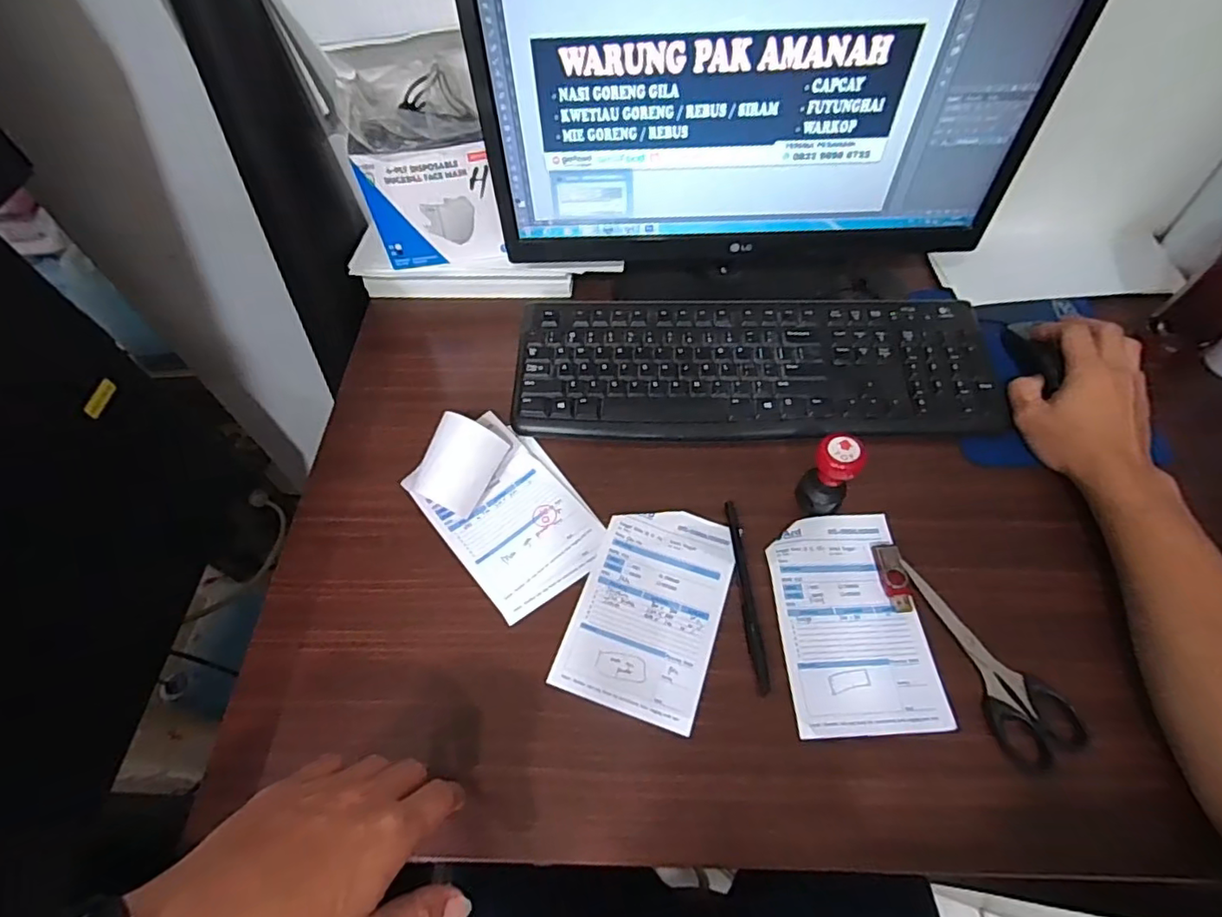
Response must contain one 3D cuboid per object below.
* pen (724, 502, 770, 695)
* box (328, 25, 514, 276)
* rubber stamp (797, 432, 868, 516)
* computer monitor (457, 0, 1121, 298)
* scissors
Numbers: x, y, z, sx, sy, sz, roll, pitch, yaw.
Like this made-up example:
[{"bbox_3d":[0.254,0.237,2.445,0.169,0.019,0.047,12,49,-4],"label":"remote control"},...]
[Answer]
[{"bbox_3d":[0.104,0.101,0.444,0.011,0.005,0.147,-4,58,-1],"label":"pen"},{"bbox_3d":[-0.174,-0.271,0.543,0.110,0.161,0.096,-4,61,0],"label":"box"},{"bbox_3d":[0.173,0.013,0.454,0.037,0.067,0.036,22,63,15],"label":"rubber stamp"},{"bbox_3d":[0.116,-0.279,0.463,0.432,0.284,0.070,1,58,2],"label":"computer monitor"},{"bbox_3d":[0.272,0.139,0.415,0.056,0.008,0.148,-16,59,-9],"label":"scissors"}]

